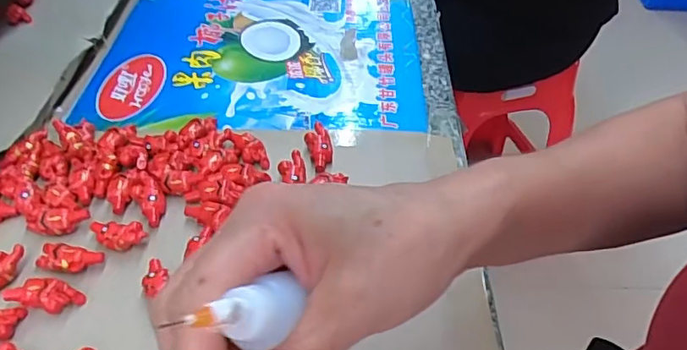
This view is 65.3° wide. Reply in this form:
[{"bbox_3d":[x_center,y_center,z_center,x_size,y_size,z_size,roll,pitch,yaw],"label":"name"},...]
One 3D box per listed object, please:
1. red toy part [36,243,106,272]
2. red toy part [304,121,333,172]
[{"bbox_3d":[-0.168,0.052,0.327,0.041,0.012,0.016,7,45,6],"label":"red toy part"},{"bbox_3d":[-0.018,-0.021,0.404,0.018,0.012,0.042,-12,46,-13],"label":"red toy part"}]

